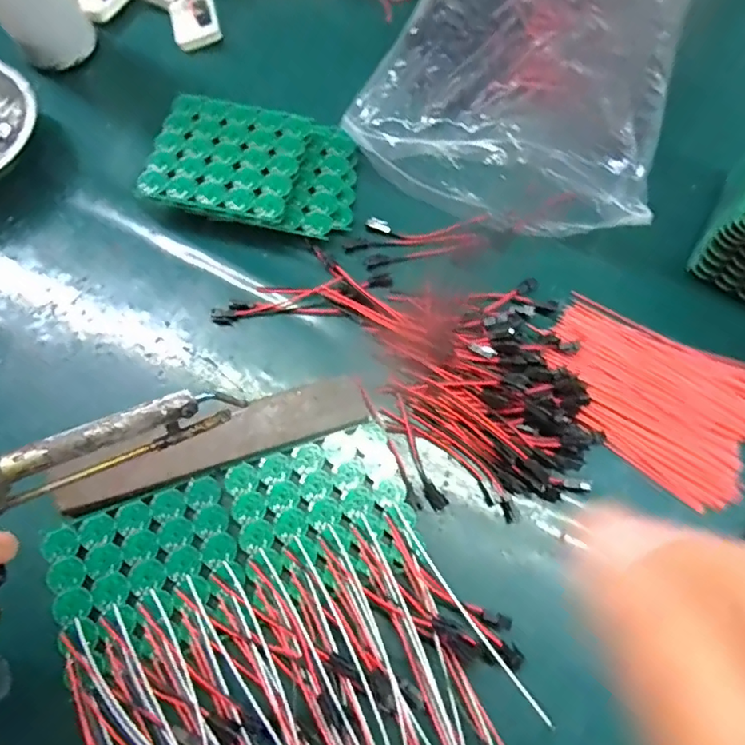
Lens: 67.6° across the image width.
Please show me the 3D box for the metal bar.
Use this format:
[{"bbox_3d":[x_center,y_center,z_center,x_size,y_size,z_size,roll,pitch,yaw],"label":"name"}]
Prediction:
[{"bbox_3d":[-0.102,0.045,0.362,0.197,0.008,0.037,-17,73,-8],"label":"metal bar"}]

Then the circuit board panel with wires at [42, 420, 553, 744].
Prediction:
[{"bbox_3d":[-0.048,0.161,0.321,0.229,0.018,0.224,-19,74,-8],"label":"circuit board panel with wires"}]

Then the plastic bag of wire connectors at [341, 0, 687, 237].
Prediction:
[{"bbox_3d":[0.134,-0.276,0.457,0.218,0.075,0.320,18,72,4],"label":"plastic bag of wire connectors"}]

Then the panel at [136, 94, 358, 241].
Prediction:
[{"bbox_3d":[-0.090,-0.155,0.428,0.149,0.034,0.099,6,72,0],"label":"panel"}]

